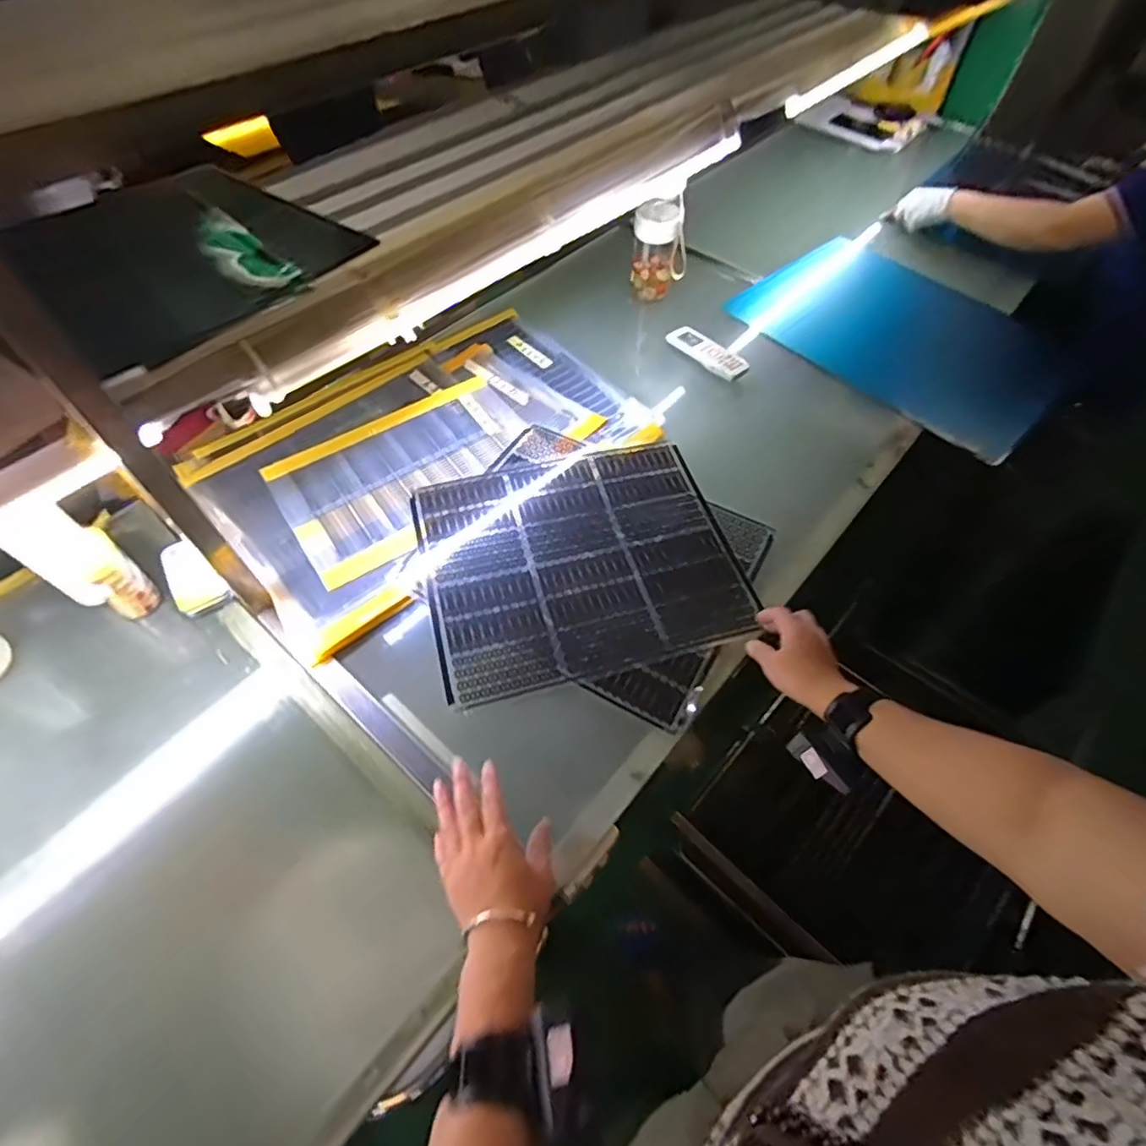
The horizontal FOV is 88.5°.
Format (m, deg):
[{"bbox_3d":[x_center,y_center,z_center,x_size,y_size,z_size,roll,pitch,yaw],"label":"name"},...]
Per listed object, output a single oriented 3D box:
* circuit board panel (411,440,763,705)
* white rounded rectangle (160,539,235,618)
[{"bbox_3d":[0.010,-0.026,0.804,0.407,0.014,0.344,-12,59,-11],"label":"circuit board panel"},{"bbox_3d":[-0.500,0.004,0.775,0.057,0.025,0.105,-32,65,-21],"label":"white rounded rectangle"}]

